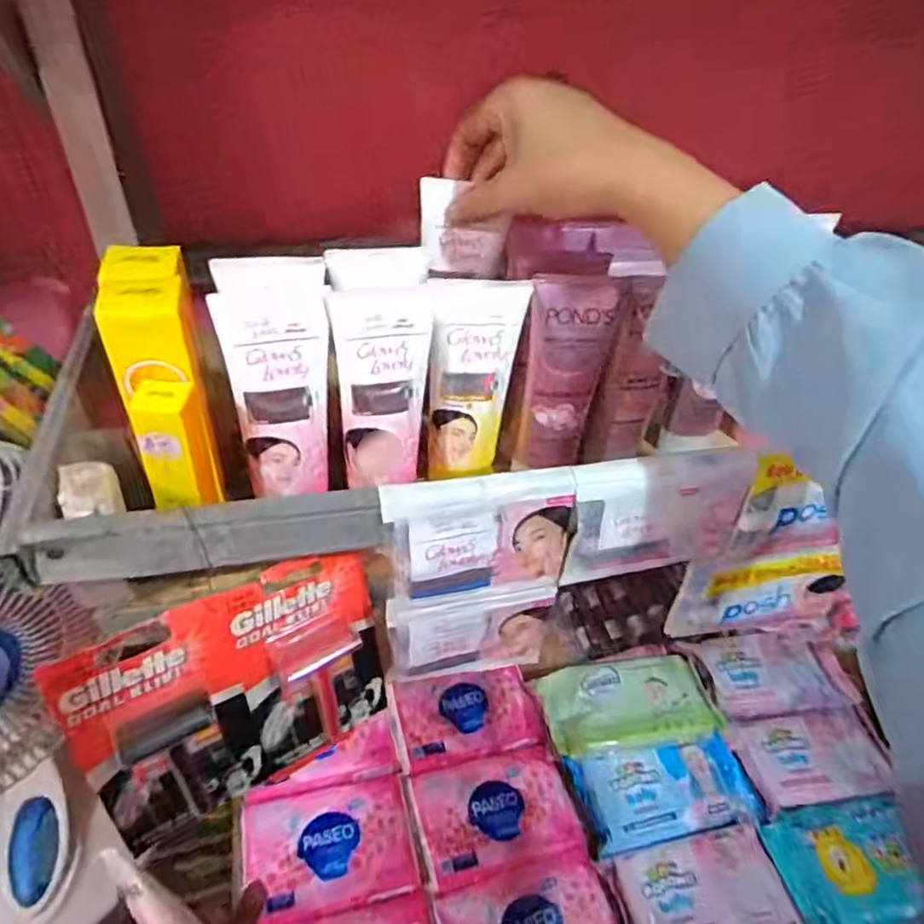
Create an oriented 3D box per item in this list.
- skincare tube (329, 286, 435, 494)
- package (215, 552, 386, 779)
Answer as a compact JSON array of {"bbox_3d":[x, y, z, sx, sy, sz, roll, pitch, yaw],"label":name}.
[{"bbox_3d":[-0.045,-0.039,0.373,0.052,0.120,0.025,-10,45,-19],"label":"skincare tube"},{"bbox_3d":[-0.089,0.125,0.392,0.086,0.142,0.019,-20,31,-29],"label":"package"}]

